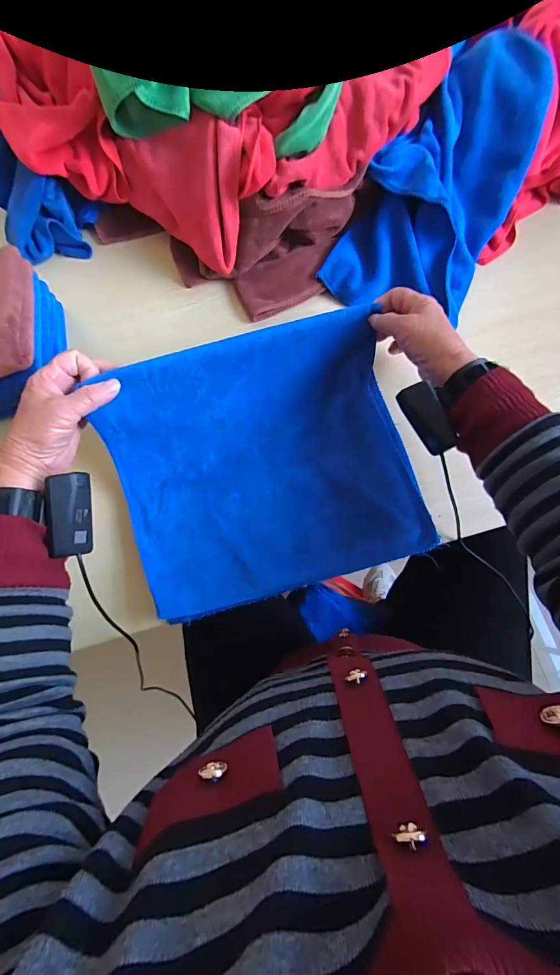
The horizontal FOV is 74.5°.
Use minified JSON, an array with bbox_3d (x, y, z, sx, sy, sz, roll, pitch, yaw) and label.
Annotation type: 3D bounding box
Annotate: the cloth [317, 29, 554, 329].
[{"bbox_3d":[0.219,-0.376,0.467,0.184,0.070,0.353,36,94,11],"label":"cloth"}]

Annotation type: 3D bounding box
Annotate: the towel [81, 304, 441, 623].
[{"bbox_3d":[-0.012,-0.034,0.385,0.318,0.102,0.263,-15,74,-3],"label":"towel"}]

